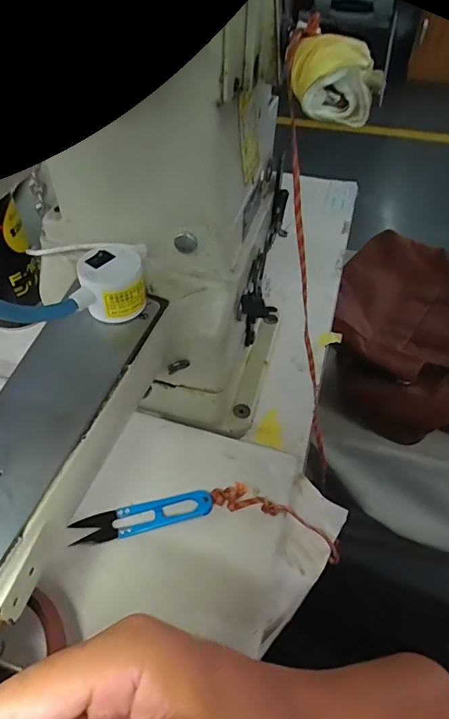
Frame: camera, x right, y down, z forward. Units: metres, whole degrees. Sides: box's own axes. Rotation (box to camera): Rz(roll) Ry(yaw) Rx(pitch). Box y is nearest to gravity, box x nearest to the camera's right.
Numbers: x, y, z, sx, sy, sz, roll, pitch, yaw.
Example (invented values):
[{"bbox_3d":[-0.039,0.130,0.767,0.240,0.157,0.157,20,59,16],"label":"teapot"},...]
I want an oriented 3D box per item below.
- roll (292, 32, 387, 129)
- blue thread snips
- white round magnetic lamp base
[{"bbox_3d":[0.052,-0.131,0.207,0.041,0.028,0.032,8,51,7],"label":"roll"},{"bbox_3d":[-0.059,0.113,0.324,0.100,0.008,0.023,-11,52,-9],"label":"blue thread snips"},{"bbox_3d":[-0.067,-0.045,0.264,0.039,0.033,0.035,-11,52,-9],"label":"white round magnetic lamp base"}]

